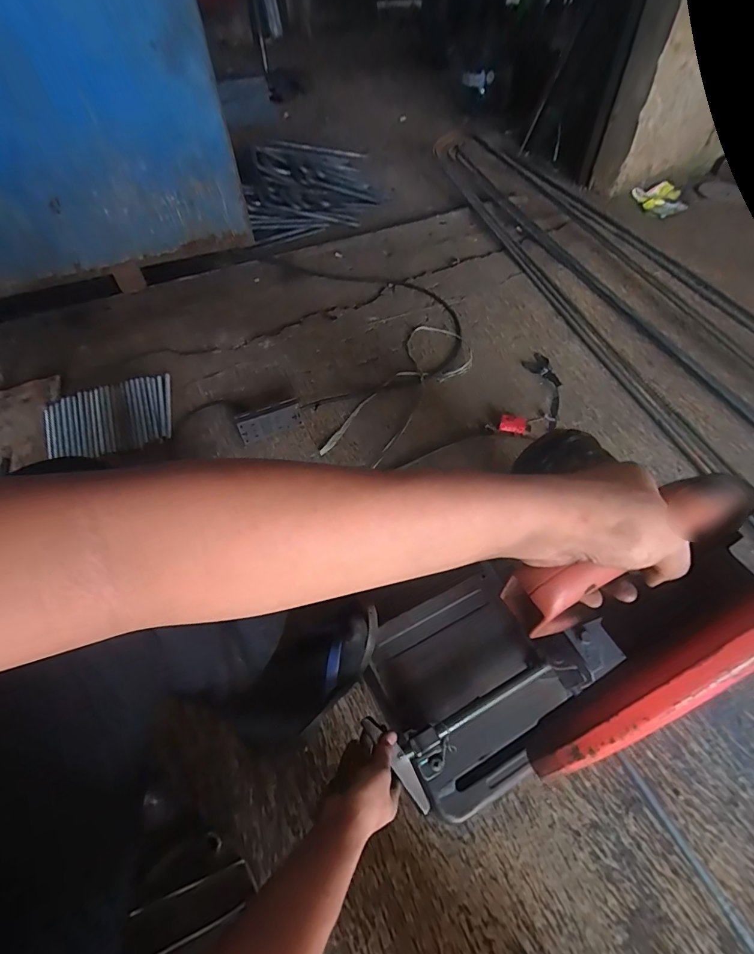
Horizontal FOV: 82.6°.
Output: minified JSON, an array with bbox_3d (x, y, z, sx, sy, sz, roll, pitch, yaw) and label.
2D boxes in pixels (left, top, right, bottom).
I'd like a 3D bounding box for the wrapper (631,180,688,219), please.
[{"bbox_3d":[0.971,-0.936,1.449,0.171,0.038,0.143,-23,59,-13],"label":"wrapper"}]

